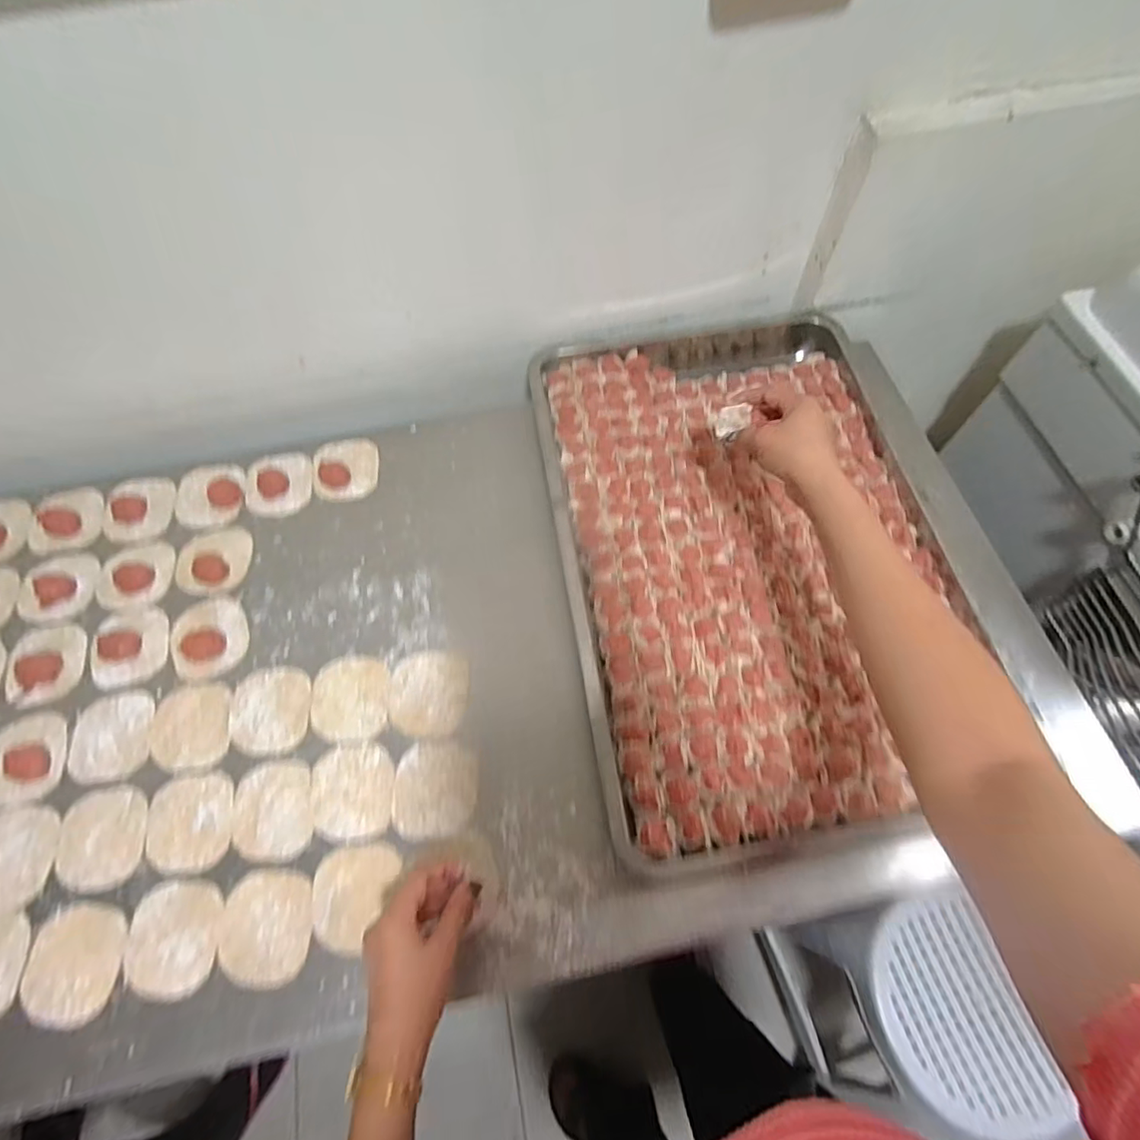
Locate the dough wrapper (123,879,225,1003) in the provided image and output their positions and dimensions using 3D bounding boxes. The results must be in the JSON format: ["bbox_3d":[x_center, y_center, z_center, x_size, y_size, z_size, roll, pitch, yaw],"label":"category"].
[{"bbox_3d":[-0.336,0.312,0.502,0.077,0.004,0.085,-4,63,-1],"label":"dough wrapper"}]

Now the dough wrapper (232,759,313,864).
[{"bbox_3d":[-0.273,0.220,0.544,0.071,0.004,0.086,-12,64,-5],"label":"dough wrapper"}]

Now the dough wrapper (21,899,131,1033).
[{"bbox_3d":[-0.416,0.328,0.495,0.081,0.004,0.084,9,64,5],"label":"dough wrapper"}]

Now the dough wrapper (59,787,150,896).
[{"bbox_3d":[-0.425,0.243,0.539,0.075,0.004,0.086,-11,64,-4],"label":"dough wrapper"}]

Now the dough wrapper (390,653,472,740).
[{"bbox_3d":[-0.139,0.122,0.591,0.079,0.004,0.086,0,63,1],"label":"dough wrapper"}]

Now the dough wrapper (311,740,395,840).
[{"bbox_3d":[-0.201,0.202,0.550,0.074,0.004,0.083,-9,63,-3],"label":"dough wrapper"}]

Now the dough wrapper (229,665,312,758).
[{"bbox_3d":[-0.297,0.138,0.586,0.079,0.004,0.088,-8,63,-3],"label":"dough wrapper"}]

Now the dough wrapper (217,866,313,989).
[{"bbox_3d":[-0.259,0.303,0.504,0.075,0.004,0.087,-8,63,-3],"label":"dough wrapper"}]

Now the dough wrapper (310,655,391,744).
[{"bbox_3d":[-0.219,0.126,0.589,0.076,0.004,0.085,-5,63,-1],"label":"dough wrapper"}]

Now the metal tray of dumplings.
[{"bbox_3d":[0.197,-0.031,0.639,0.413,0.054,0.608,-8,65,-5],"label":"metal tray of dumplings"}]

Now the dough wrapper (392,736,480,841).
[{"bbox_3d":[-0.124,0.201,0.550,0.076,0.004,0.087,-2,63,0],"label":"dough wrapper"}]

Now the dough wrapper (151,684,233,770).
[{"bbox_3d":[-0.372,0.153,0.584,0.074,0.004,0.083,-10,64,-4],"label":"dough wrapper"}]

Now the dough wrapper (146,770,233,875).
[{"bbox_3d":[-0.348,0.231,0.543,0.076,0.004,0.084,-11,64,-4],"label":"dough wrapper"}]

